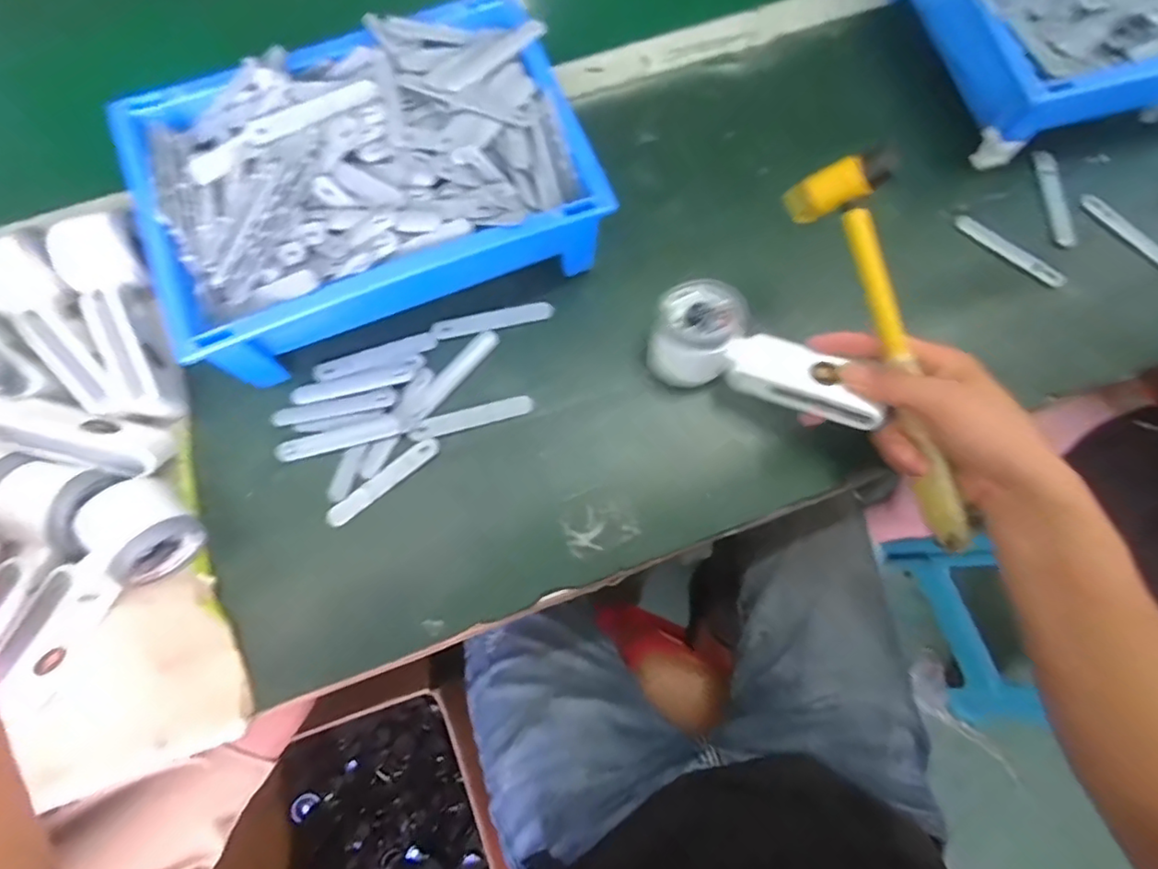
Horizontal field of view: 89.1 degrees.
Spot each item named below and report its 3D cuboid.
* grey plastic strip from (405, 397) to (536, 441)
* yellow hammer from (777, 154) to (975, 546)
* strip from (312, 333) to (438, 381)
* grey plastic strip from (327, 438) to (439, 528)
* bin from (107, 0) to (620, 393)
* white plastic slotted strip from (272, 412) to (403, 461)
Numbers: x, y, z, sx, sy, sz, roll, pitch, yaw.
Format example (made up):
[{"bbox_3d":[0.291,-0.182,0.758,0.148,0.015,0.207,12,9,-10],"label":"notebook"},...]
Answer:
[{"bbox_3d":[-0.083,-0.013,0.455,0.095,0.004,0.015,-14,77,-5],"label":"grey plastic strip"},{"bbox_3d":[0.215,-0.050,0.391,0.028,0.062,0.263,-29,99,-43],"label":"yellow hammer"},{"bbox_3d":[-0.161,-0.060,0.466,0.097,0.004,0.018,-18,78,-6],"label":"strip"},{"bbox_3d":[-0.146,0.035,0.440,0.095,0.004,0.017,-38,80,-9],"label":"grey plastic strip"},{"bbox_3d":[-0.155,-0.189,0.450,0.304,0.095,0.203,-21,78,-6],"label":"bin"},{"bbox_3d":[-0.182,0.002,0.447,0.094,0.004,0.017,-14,77,-5],"label":"white plastic slotted strip"}]

